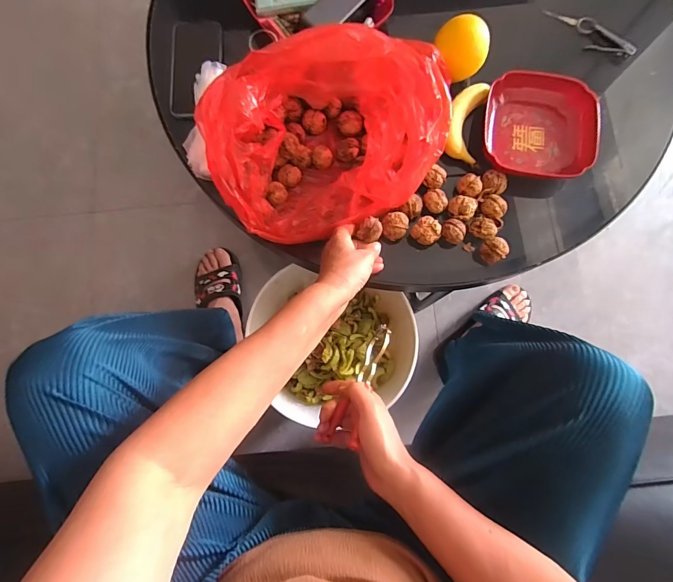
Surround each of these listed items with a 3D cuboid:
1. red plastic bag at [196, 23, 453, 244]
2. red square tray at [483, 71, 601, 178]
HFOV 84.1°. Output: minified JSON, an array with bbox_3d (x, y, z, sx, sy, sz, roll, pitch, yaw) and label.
[{"bbox_3d":[-0.013,-0.196,0.487,0.298,0.153,0.206,-13,80,-1],"label":"red plastic bag"},{"bbox_3d":[0.295,-0.240,0.547,0.158,0.042,0.141,11,80,2],"label":"red square tray"}]

